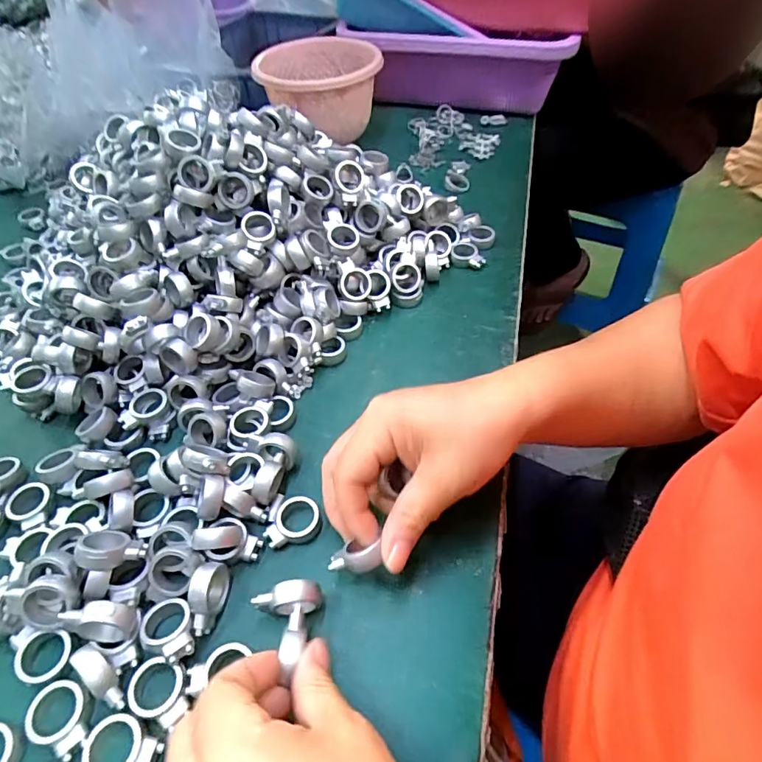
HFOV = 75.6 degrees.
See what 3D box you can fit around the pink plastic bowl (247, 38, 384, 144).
[{"bbox_3d":[-0.070,-0.332,0.576,0.136,0.089,0.144,-1,49,1],"label":"pink plastic bowl"}]

